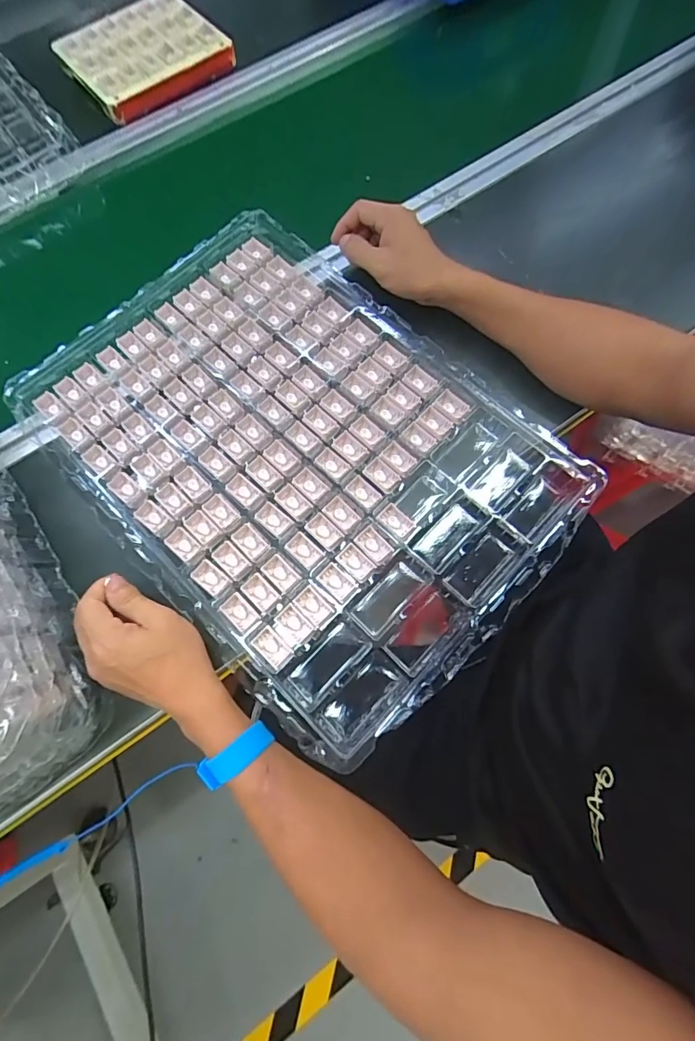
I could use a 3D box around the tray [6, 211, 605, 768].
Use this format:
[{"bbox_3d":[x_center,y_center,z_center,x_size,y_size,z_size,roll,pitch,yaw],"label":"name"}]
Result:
[{"bbox_3d":[-0.058,-0.076,0.443,0.503,0.031,0.344,42,79,13],"label":"tray"}]

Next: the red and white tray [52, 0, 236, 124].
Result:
[{"bbox_3d":[-0.287,-0.659,0.623,0.193,0.024,0.193,-37,75,-8],"label":"red and white tray"}]

